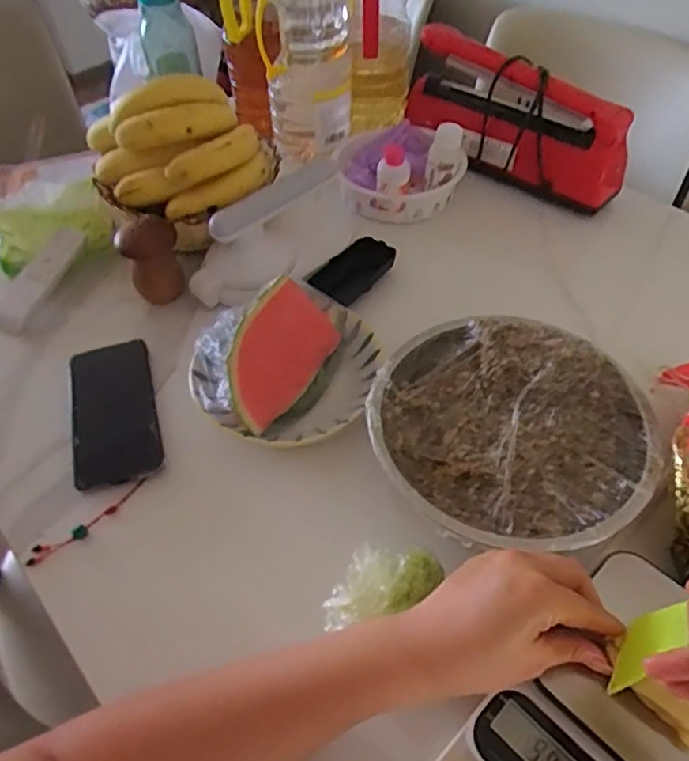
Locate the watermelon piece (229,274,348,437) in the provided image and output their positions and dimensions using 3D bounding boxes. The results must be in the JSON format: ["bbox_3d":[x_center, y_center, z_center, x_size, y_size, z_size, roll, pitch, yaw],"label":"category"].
[{"bbox_3d":[-0.058,-0.024,0.553,0.101,0.044,0.148,36,72,6],"label":"watermelon piece"}]

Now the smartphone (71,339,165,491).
[{"bbox_3d":[-0.219,0.025,0.568,0.079,0.011,0.165,-22,54,-2],"label":"smartphone"}]

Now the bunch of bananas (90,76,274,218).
[{"bbox_3d":[-0.176,-0.256,0.641,0.166,0.110,0.135,-32,56,-22],"label":"bunch of bananas"}]

